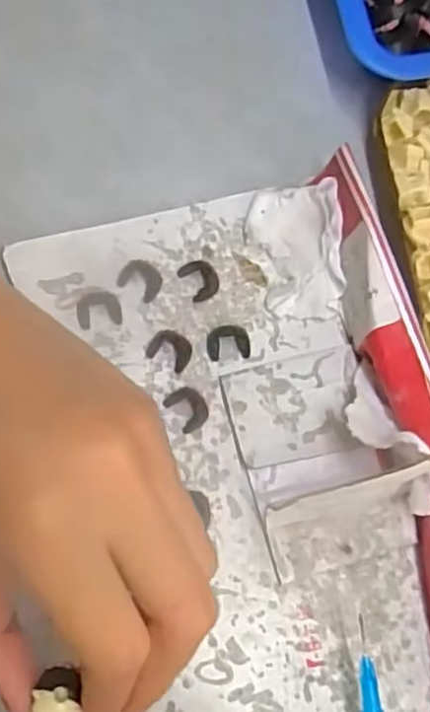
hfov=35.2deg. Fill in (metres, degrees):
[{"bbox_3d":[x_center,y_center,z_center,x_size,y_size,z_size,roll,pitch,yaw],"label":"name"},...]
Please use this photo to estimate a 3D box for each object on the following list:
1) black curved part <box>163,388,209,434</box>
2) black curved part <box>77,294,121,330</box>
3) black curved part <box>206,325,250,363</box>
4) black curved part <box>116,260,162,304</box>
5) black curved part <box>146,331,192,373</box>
[{"bbox_3d":[-0.010,0.019,0.247,0.013,0.006,0.016,-36,81,-14],"label":"black curved part"},{"bbox_3d":[-0.043,-0.017,0.252,0.016,0.004,0.013,-6,75,-7],"label":"black curved part"},{"bbox_3d":[0.005,-0.005,0.254,0.016,0.004,0.013,-3,75,-7],"label":"black curved part"},{"bbox_3d":[-0.028,-0.029,0.257,0.016,0.004,0.014,33,74,4],"label":"black curved part"},{"bbox_3d":[-0.017,-0.003,0.252,0.016,0.004,0.013,27,74,2],"label":"black curved part"}]

